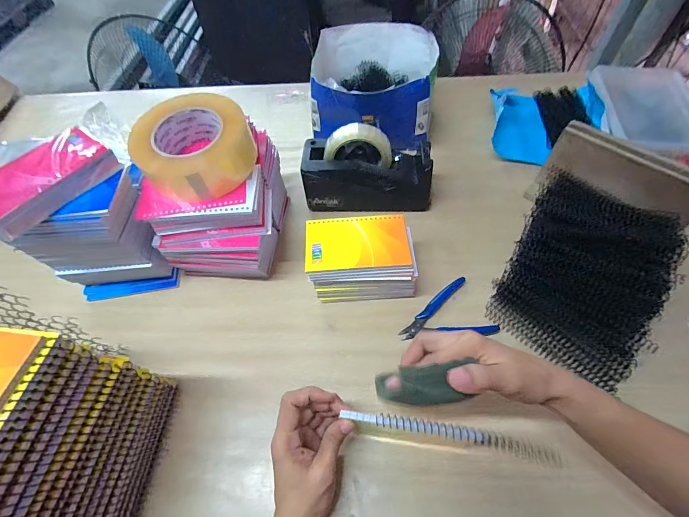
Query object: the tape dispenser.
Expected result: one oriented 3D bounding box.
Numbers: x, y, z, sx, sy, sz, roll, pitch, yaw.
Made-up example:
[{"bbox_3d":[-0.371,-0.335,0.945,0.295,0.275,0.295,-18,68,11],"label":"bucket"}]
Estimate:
[{"bbox_3d":[0.037,-0.137,0.535,0.201,0.129,0.077,7,57,7],"label":"tape dispenser"}]

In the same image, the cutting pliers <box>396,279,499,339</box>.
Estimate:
[{"bbox_3d":[0.134,0.083,0.458,0.123,0.006,0.086,-19,58,-10],"label":"cutting pliers"}]

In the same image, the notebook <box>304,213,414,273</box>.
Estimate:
[{"bbox_3d":[0.017,-0.022,0.438,0.133,0.012,0.081,-3,57,0],"label":"notebook"}]

